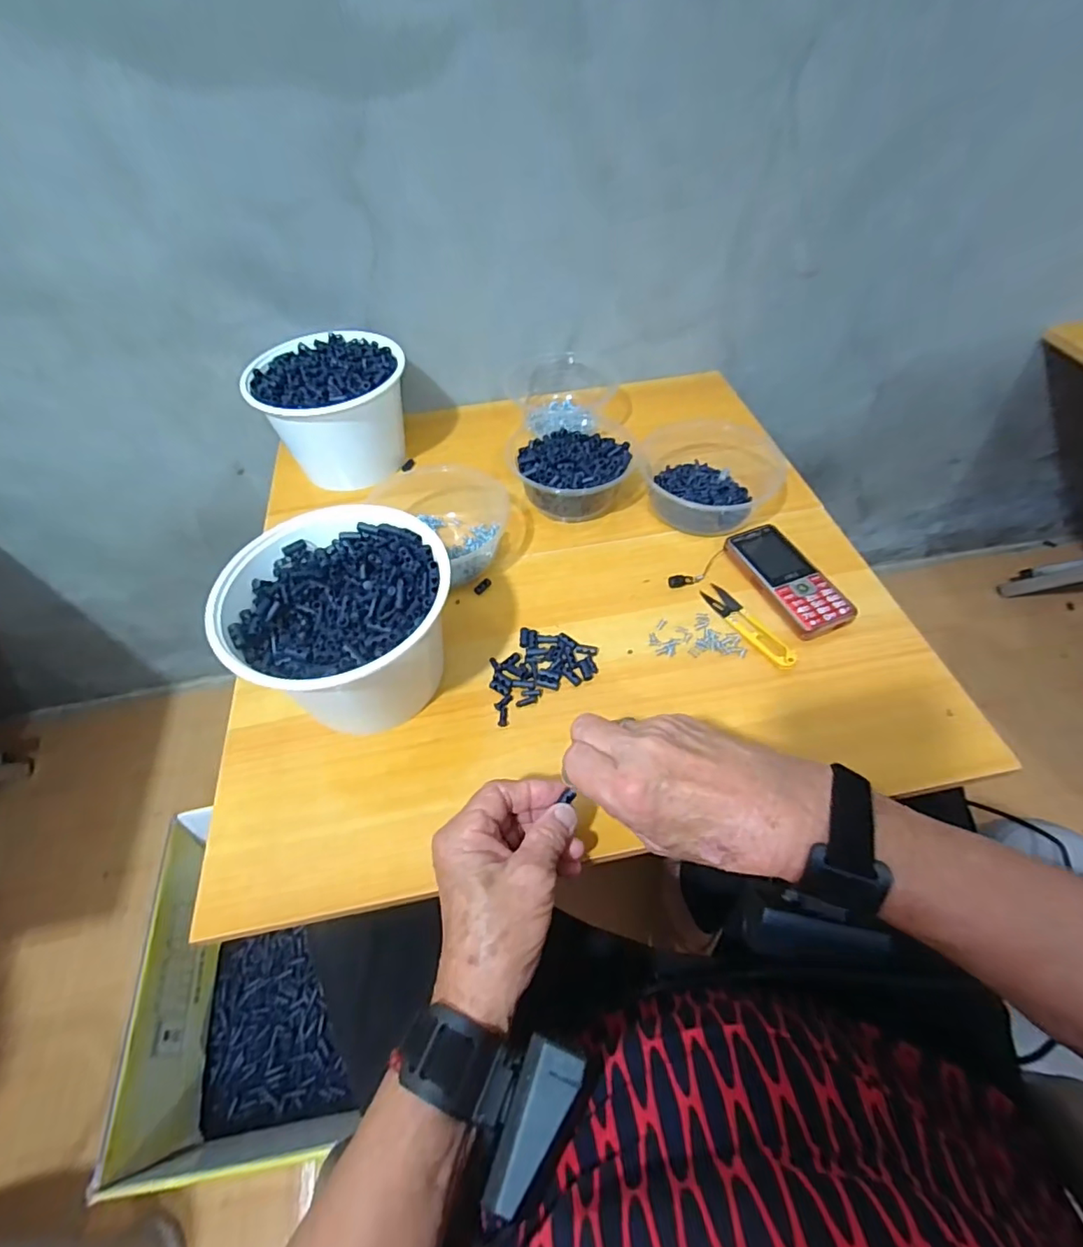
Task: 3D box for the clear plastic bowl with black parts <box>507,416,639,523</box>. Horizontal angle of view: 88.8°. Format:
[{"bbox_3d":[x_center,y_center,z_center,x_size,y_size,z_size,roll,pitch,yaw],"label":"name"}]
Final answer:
[{"bbox_3d":[0.035,-0.169,0.607,0.128,0.060,0.134,-1,52,2],"label":"clear plastic bowl with black parts"}]

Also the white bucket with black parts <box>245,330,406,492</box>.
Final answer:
[{"bbox_3d":[-0.233,-0.245,0.644,0.155,0.116,0.148,-1,52,2],"label":"white bucket with black parts"}]

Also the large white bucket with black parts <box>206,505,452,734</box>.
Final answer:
[{"bbox_3d":[-0.149,0.004,0.445,0.165,0.113,0.167,-1,52,2],"label":"large white bucket with black parts"}]

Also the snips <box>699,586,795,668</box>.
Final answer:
[{"bbox_3d":[0.184,0.000,0.495,0.022,0.006,0.104,-26,56,-16],"label":"snips"}]

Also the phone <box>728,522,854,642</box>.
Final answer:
[{"bbox_3d":[0.229,-0.042,0.517,0.059,0.018,0.127,-19,54,-12],"label":"phone"}]

